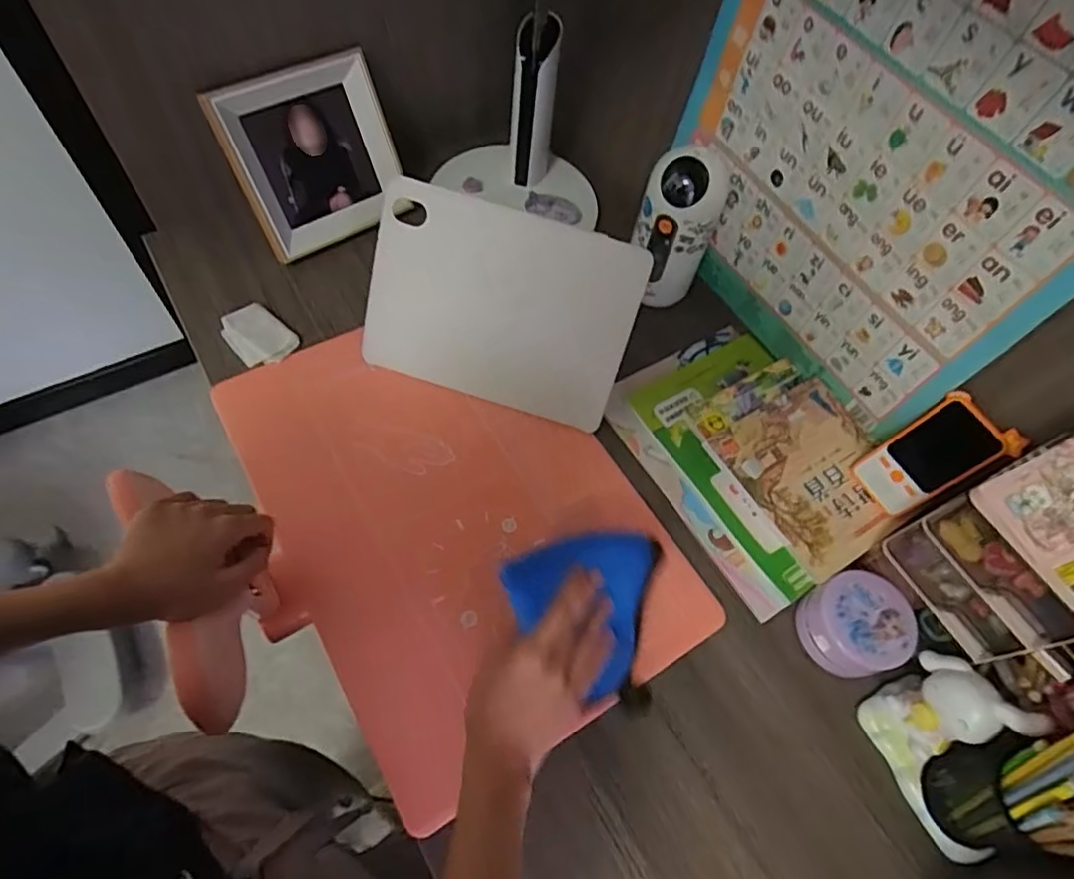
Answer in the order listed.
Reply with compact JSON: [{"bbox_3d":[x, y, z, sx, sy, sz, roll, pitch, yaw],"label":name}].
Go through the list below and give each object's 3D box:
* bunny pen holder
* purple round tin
[{"bbox_3d":[0.332,0.246,0.473,0.070,0.098,0.136,-17,64,-15],"label":"bunny pen holder"},{"bbox_3d":[0.283,0.164,0.543,0.084,0.054,0.081,3,61,-5],"label":"purple round tin"}]

